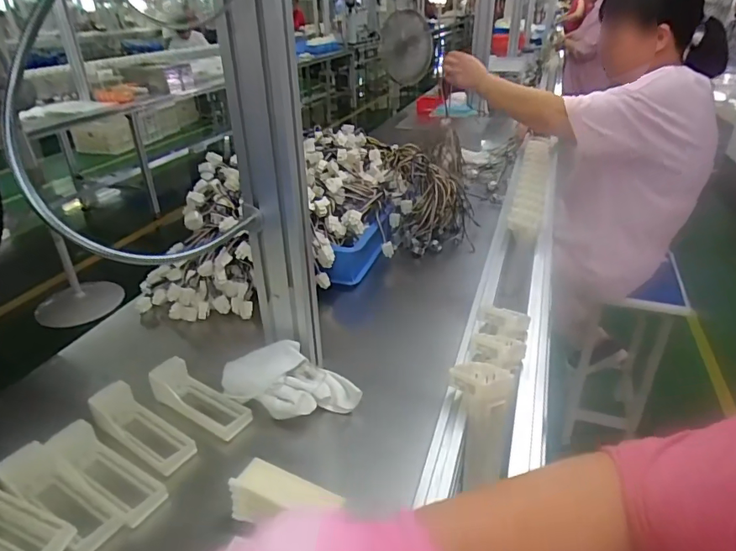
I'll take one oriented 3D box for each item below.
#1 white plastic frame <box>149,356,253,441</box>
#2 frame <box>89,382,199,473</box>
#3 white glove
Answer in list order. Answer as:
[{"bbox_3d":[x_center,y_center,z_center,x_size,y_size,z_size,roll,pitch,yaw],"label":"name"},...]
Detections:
[{"bbox_3d":[-0.244,0.184,0.696,0.159,0.065,0.062,18,35,31],"label":"white plastic frame"},{"bbox_3d":[-0.308,0.205,0.648,0.158,0.056,0.063,18,35,31],"label":"frame"},{"bbox_3d":[-0.111,0.161,0.702,0.193,0.066,0.105,14,33,25],"label":"white glove"}]

